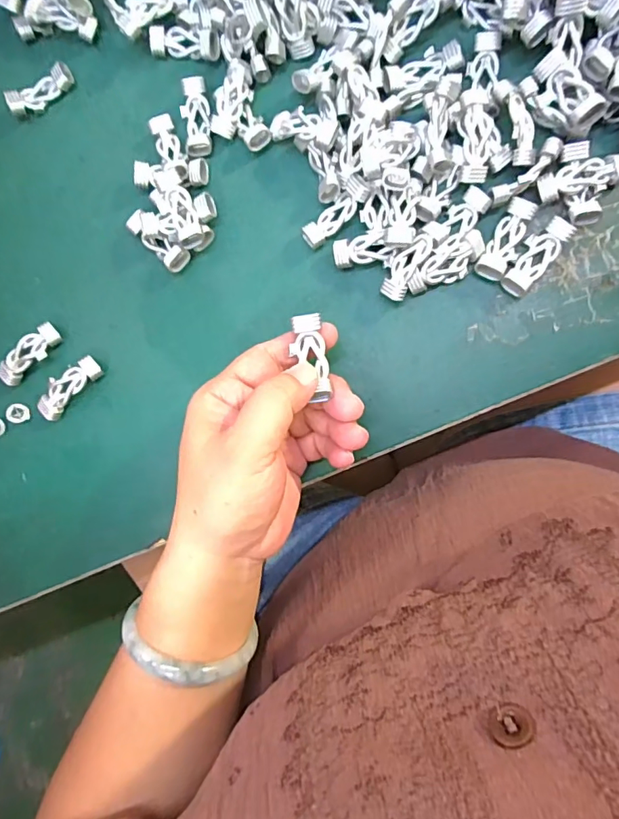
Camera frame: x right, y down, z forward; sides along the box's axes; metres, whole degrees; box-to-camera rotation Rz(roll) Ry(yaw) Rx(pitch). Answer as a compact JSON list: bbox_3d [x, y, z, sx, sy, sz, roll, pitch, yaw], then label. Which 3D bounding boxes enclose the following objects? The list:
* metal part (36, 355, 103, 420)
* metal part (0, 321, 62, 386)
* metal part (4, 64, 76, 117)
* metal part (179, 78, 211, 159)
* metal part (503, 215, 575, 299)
[{"bbox_3d":[-0.147,-0.014,0.296,0.045,0.011,0.017,-43,84,5],"label":"metal part"},{"bbox_3d":[-0.174,-0.034,0.300,0.044,0.011,0.016,-42,84,5],"label":"metal part"},{"bbox_3d":[-0.172,-0.204,0.308,0.045,0.012,0.014,-31,85,6],"label":"metal part"},{"bbox_3d":[-0.069,-0.175,0.292,0.017,0.008,0.045,-5,88,7],"label":"metal part"},{"bbox_3d":[0.122,-0.082,0.261,0.018,0.009,0.044,39,93,7],"label":"metal part"}]

